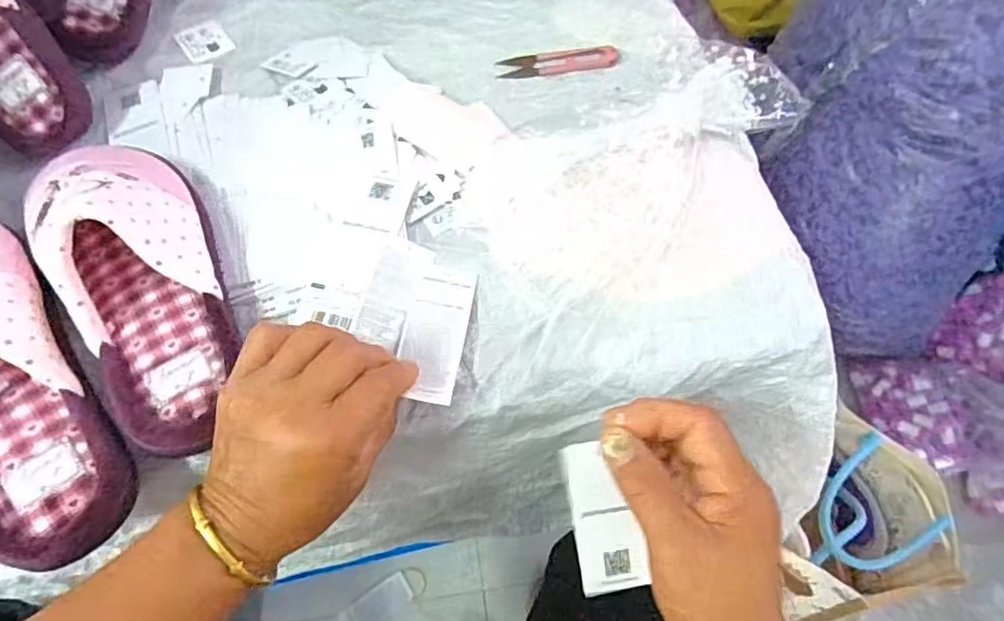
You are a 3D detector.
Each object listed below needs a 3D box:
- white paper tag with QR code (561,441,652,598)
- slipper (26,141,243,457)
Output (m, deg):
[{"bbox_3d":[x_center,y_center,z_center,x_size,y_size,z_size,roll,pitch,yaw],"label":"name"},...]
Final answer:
[{"bbox_3d":[0.061,0.123,0.360,0.038,0.004,0.093,-9,97,5],"label":"white paper tag with QR code"},{"bbox_3d":[-0.224,-0.026,0.369,0.087,0.078,0.235,-24,67,-15],"label":"slipper"}]

